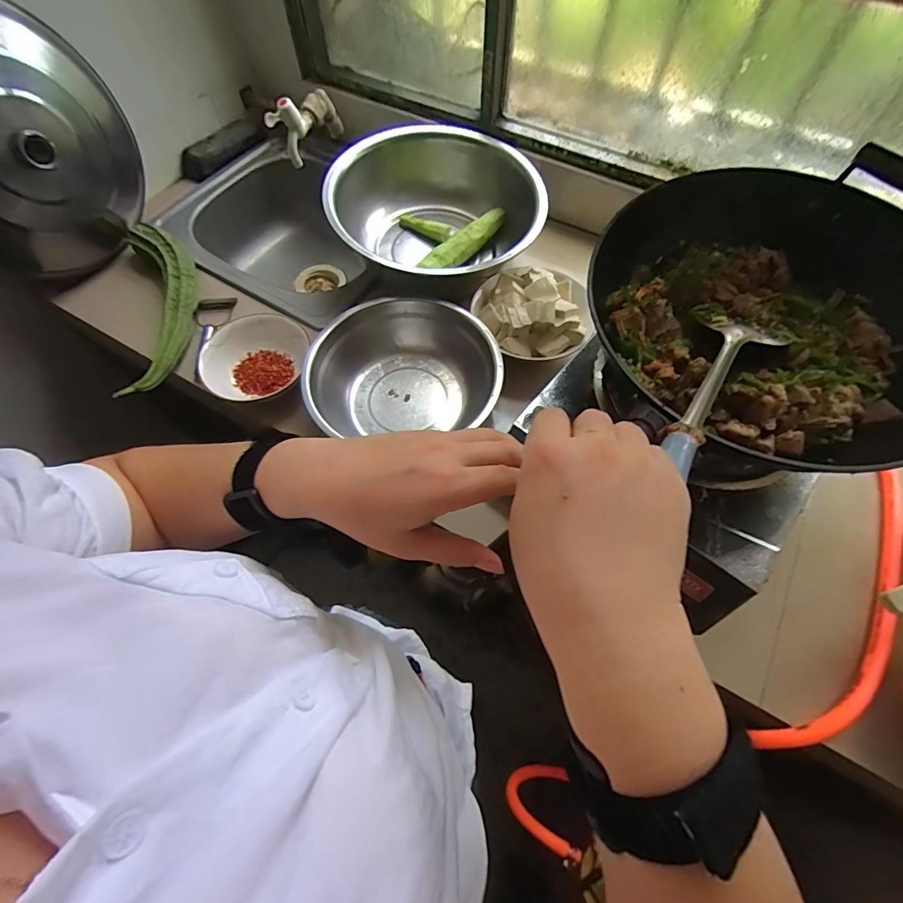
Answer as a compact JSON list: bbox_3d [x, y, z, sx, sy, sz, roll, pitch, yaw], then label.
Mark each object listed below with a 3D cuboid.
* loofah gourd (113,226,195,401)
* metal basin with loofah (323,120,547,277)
[{"bbox_3d":[-0.428,-0.211,0.662,0.086,0.062,0.323,-13,64,-7],"label":"loofah gourd"},{"bbox_3d":[-0.018,-0.389,0.721,0.311,0.130,0.282,5,63,2],"label":"metal basin with loofah"}]

